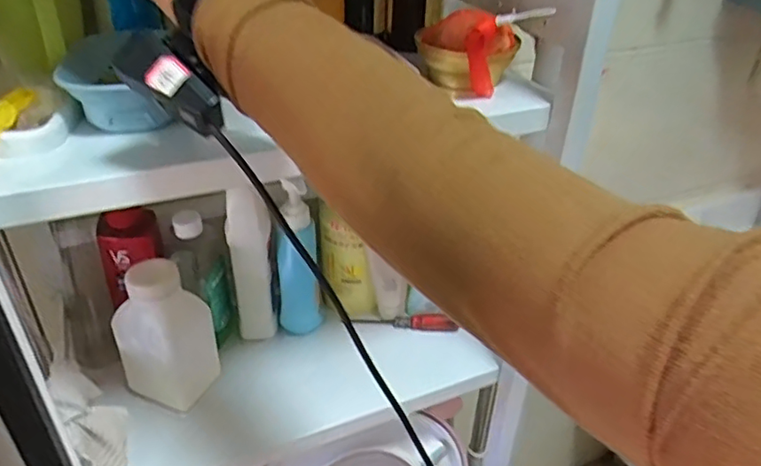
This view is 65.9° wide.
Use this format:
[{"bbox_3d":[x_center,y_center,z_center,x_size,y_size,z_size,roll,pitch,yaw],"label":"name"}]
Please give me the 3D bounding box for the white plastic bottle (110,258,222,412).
[{"bbox_3d":[-0.226,0.100,0.618,0.080,0.155,0.077,15,37,18],"label":"white plastic bottle"}]

